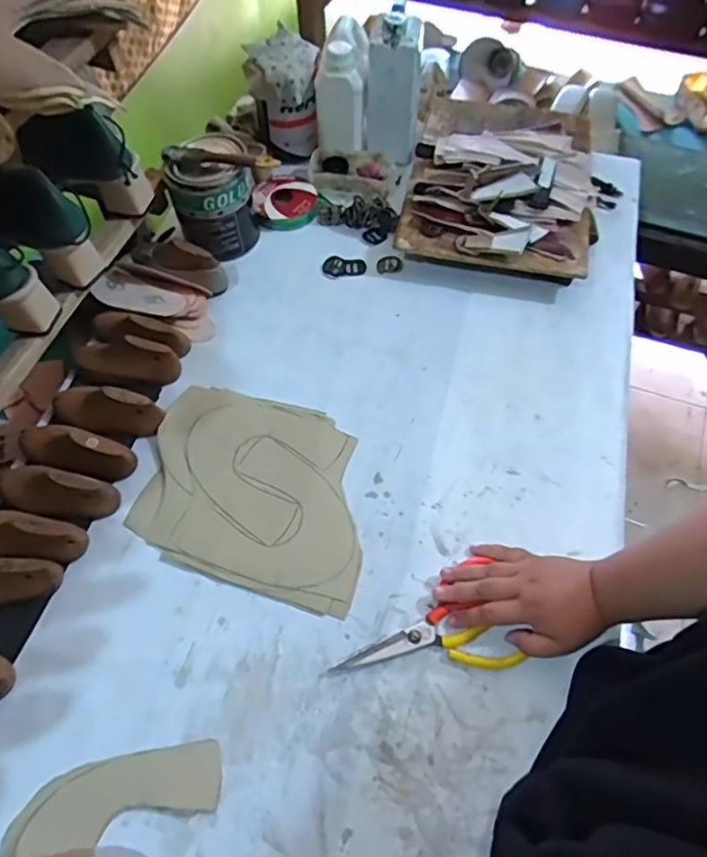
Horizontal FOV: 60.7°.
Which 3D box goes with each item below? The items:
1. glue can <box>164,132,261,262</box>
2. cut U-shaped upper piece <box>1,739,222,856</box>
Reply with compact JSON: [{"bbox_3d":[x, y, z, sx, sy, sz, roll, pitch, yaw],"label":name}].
[{"bbox_3d":[-0.191,-0.319,0.825,0.105,0.131,0.109,0,60,-1],"label":"glue can"},{"bbox_3d":[-0.204,0.359,0.512,0.171,0.008,0.153,-1,59,-4],"label":"cut U-shaped upper piece"}]

